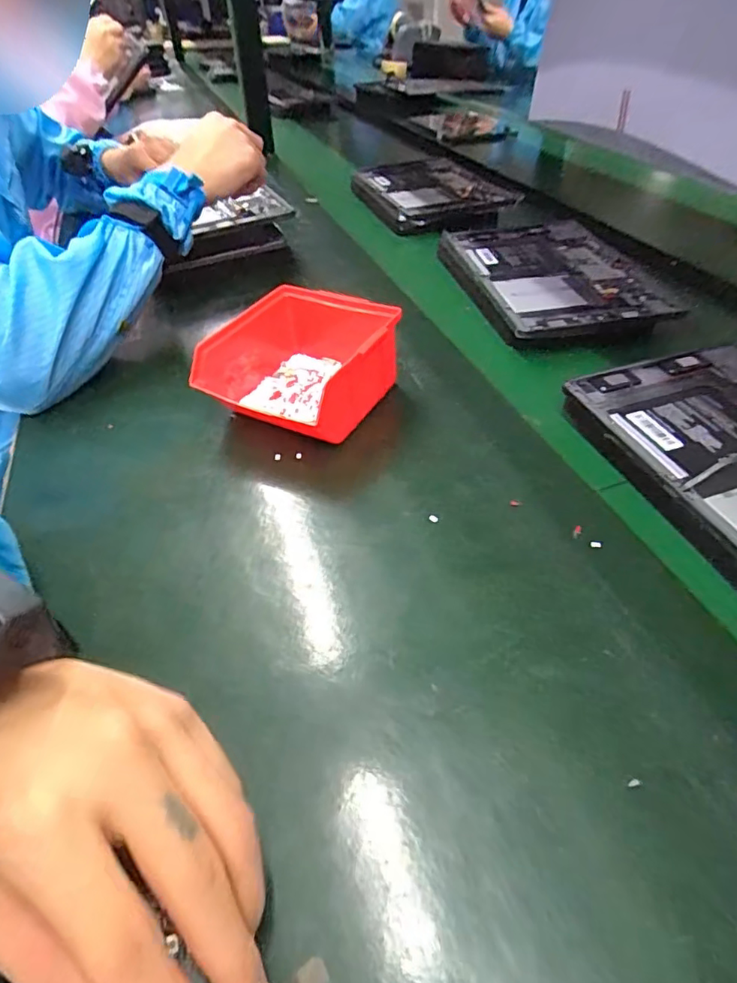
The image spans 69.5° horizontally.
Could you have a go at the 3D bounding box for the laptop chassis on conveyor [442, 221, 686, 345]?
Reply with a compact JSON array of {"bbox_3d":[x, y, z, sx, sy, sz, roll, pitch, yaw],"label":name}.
[{"bbox_3d":[0.199,-0.243,0.595,0.174,0.028,0.261,-8,45,-4],"label":"laptop chassis on conveyor"}]

